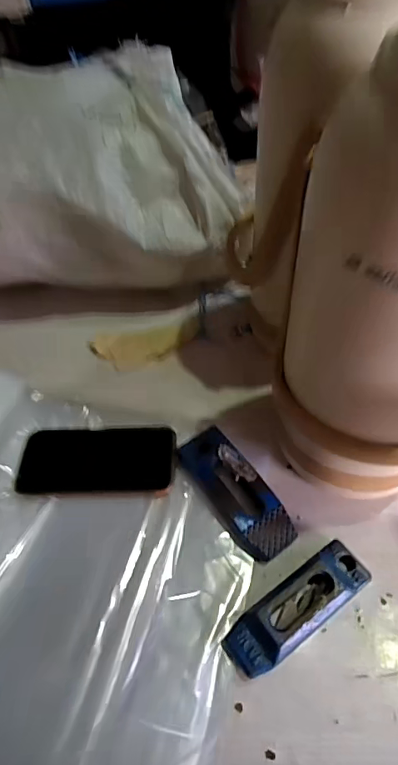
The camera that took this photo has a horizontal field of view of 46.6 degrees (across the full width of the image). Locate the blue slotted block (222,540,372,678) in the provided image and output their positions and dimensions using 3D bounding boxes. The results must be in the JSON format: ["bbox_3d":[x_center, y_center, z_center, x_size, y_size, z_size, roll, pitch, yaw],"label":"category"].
[{"bbox_3d":[0.084,0.189,0.391,0.136,0.028,0.044,-32,56,-18],"label":"blue slotted block"}]

